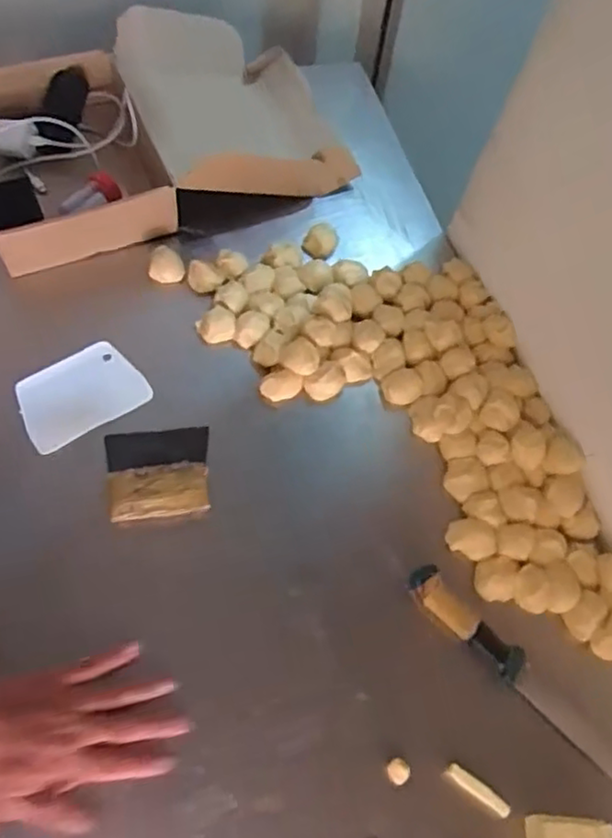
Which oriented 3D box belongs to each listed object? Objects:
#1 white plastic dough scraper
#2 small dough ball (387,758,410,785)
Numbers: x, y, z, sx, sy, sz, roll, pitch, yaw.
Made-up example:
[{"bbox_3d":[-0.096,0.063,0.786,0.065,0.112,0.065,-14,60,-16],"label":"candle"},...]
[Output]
[{"bbox_3d":[-0.241,-0.027,0.697,0.127,0.008,0.091,-31,72,-18],"label":"white plastic dough scraper"},{"bbox_3d":[0.080,0.304,0.564,0.019,0.007,0.020,1,62,-2],"label":"small dough ball"}]

